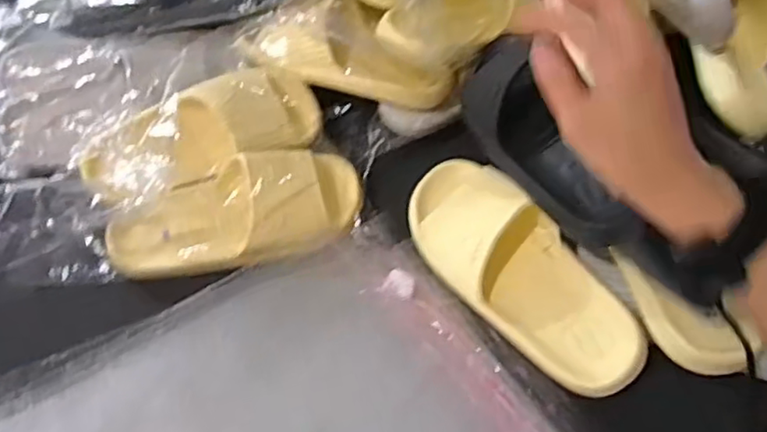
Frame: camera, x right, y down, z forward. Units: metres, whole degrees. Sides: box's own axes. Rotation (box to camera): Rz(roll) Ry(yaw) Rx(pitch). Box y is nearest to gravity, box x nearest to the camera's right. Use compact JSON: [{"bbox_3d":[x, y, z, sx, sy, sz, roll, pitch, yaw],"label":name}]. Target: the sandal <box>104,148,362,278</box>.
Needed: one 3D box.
[{"bbox_3d":[-0.135,-0.004,0.584,0.242,0.067,0.087,-17,53,-15],"label":"sandal"}]

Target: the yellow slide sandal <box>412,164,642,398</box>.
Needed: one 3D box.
[{"bbox_3d":[0.113,0.043,0.551,0.104,0.063,0.264,-45,58,0],"label":"yellow slide sandal"}]

